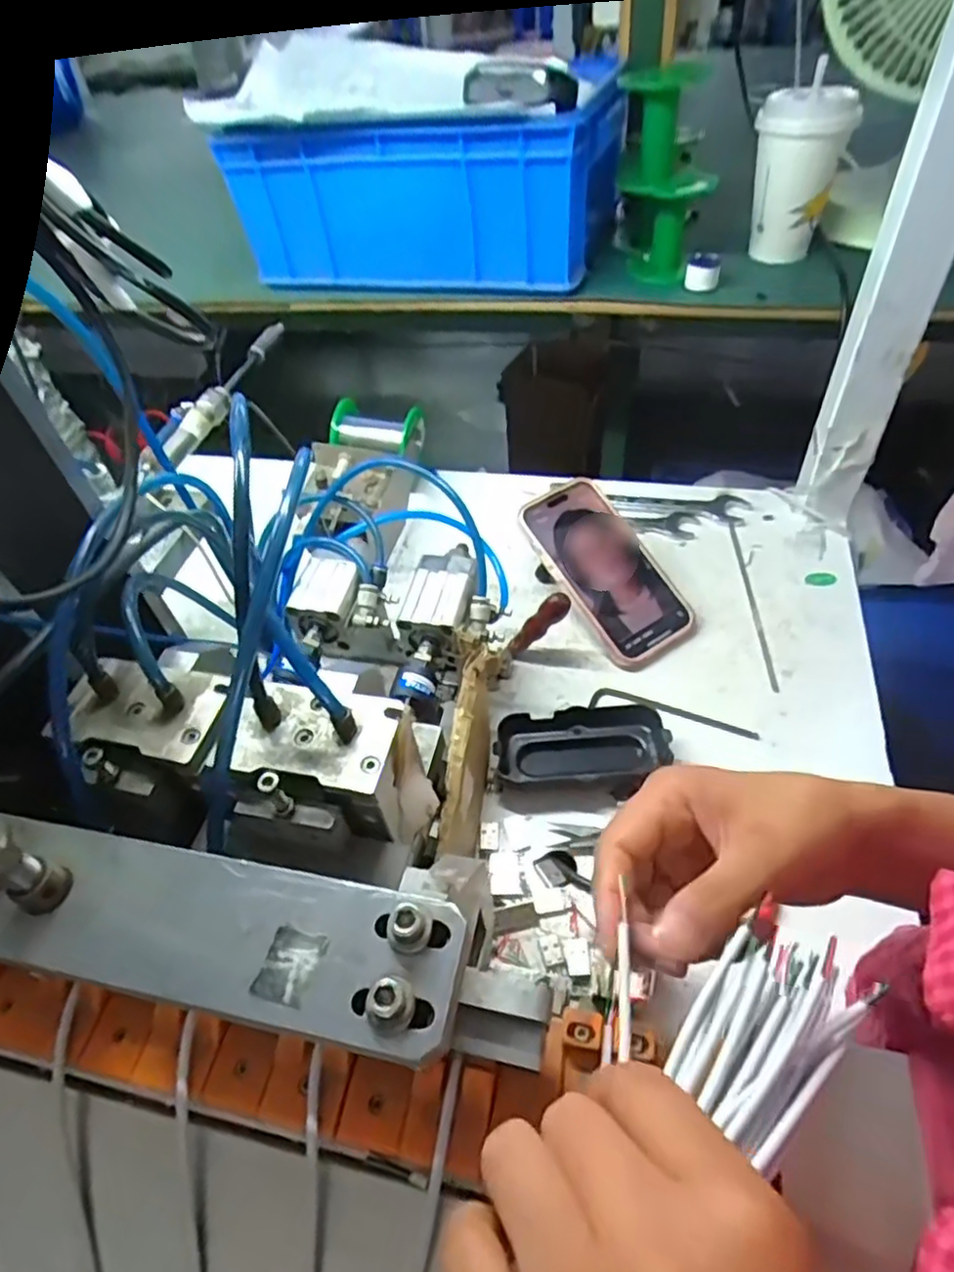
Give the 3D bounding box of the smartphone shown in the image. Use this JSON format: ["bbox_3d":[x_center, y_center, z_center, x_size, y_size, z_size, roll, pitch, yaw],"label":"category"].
[{"bbox_3d":[0.099,-0.051,0.525,0.074,0.010,0.153,-32,78,-9],"label":"smartphone"}]

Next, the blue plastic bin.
[{"bbox_3d":[-0.042,-0.430,0.634,0.335,0.130,0.190,11,51,15],"label":"blue plastic bin"}]

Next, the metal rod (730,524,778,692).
[{"bbox_3d":[0.217,-0.030,0.539,0.008,0.007,0.179,0,49,6],"label":"metal rod"}]

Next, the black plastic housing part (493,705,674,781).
[{"bbox_3d":[0.070,0.072,0.450,0.110,0.028,0.042,0,49,6],"label":"black plastic housing part"}]

